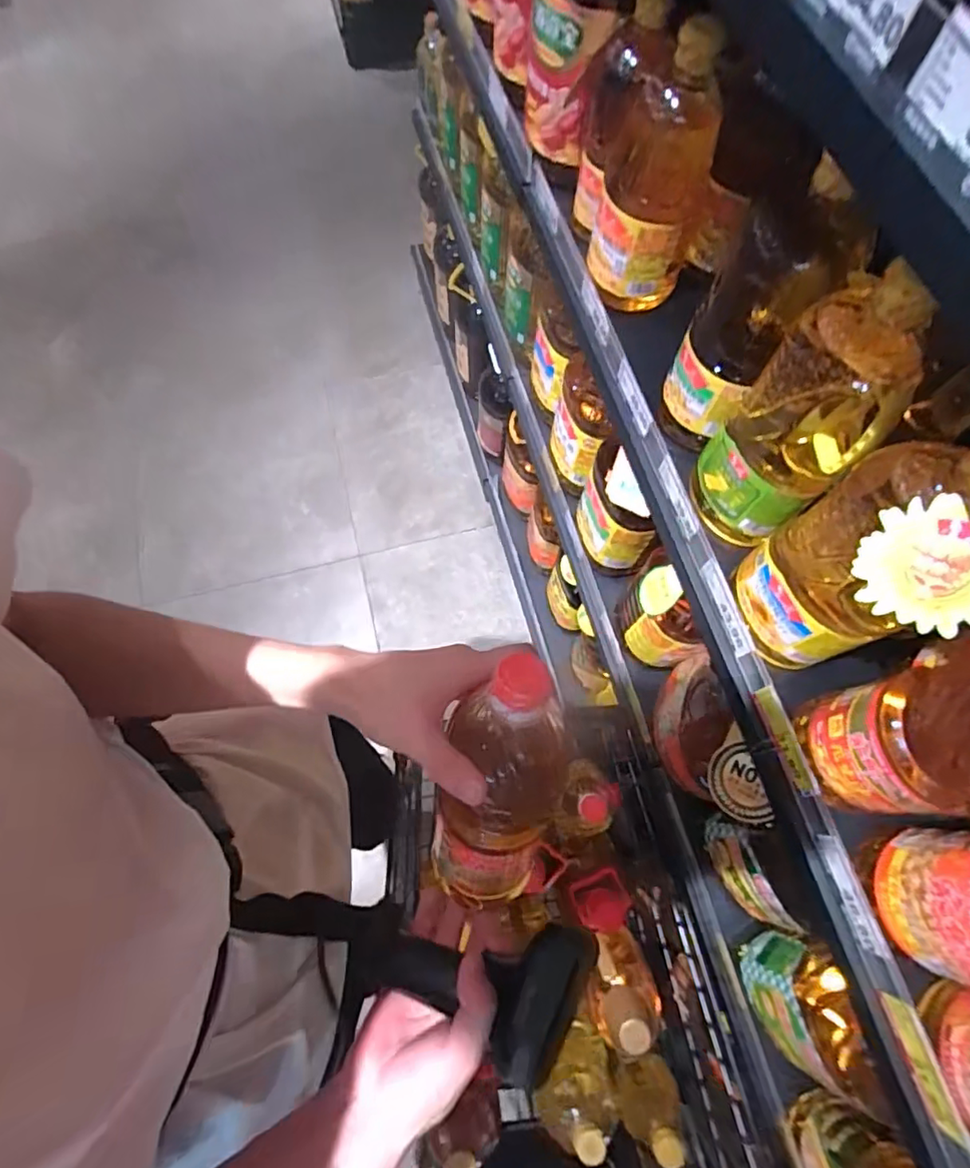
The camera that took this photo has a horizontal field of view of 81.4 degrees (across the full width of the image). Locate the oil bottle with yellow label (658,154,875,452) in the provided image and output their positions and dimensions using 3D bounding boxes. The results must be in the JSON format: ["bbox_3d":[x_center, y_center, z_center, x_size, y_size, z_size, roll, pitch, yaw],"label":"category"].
[{"bbox_3d":[0.243,-0.235,0.530,0.076,0.264,0.103,-35,74,-11],"label":"oil bottle with yellow label"}]

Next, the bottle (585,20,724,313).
[{"bbox_3d":[0.179,-0.427,0.609,0.112,0.248,0.094,12,71,5],"label":"bottle"}]

